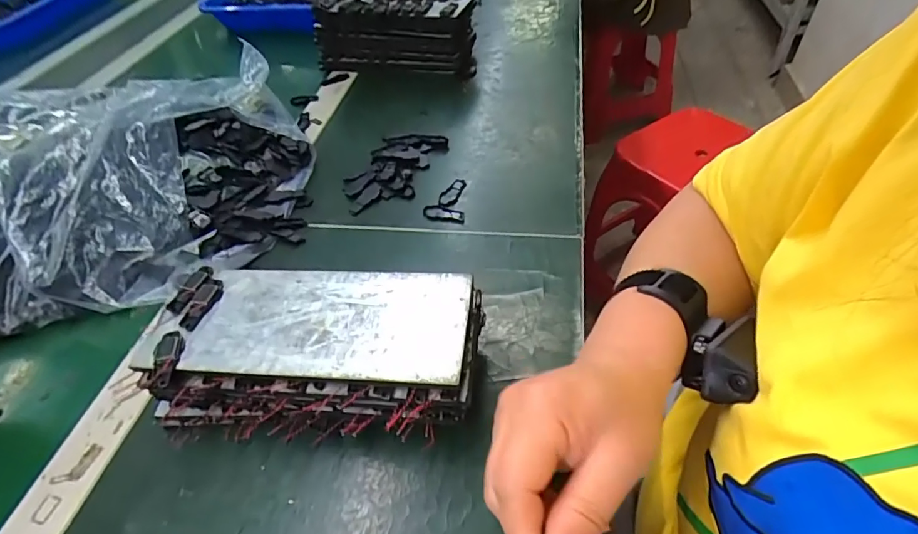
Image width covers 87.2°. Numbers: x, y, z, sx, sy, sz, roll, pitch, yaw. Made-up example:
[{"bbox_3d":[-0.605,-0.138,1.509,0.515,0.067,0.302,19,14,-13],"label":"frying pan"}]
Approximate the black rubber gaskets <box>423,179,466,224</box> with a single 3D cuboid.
[{"bbox_3d":[-0.013,-0.062,0.449,0.037,0.004,0.059,-1,46,5],"label":"black rubber gaskets"}]

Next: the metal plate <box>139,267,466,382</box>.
[{"bbox_3d":[-0.092,0.032,0.297,0.193,0.007,0.078,1,47,7],"label":"metal plate"}]

